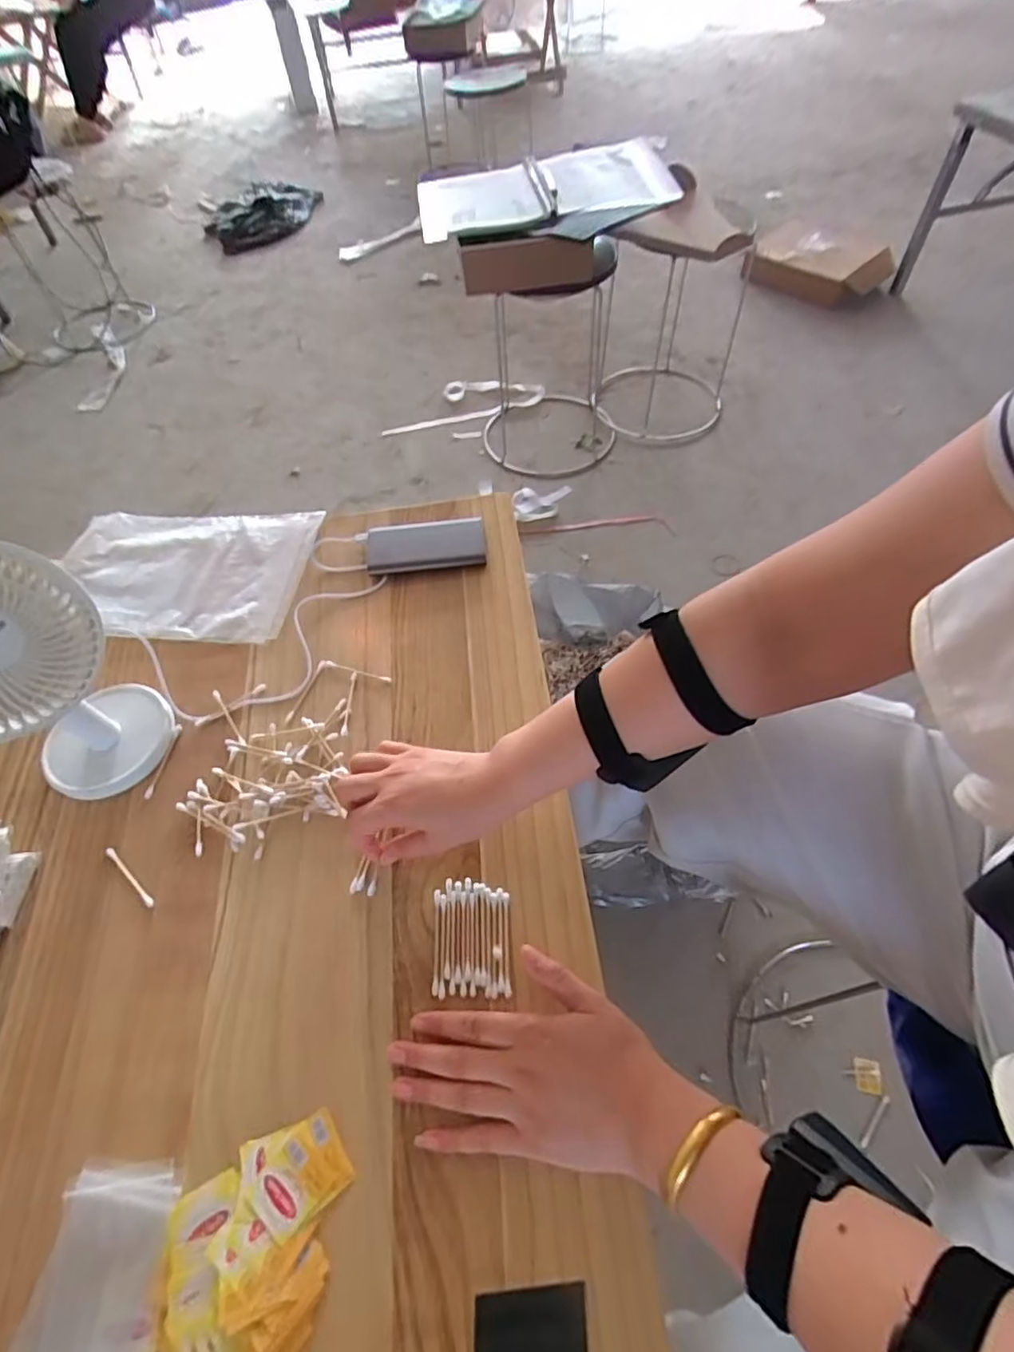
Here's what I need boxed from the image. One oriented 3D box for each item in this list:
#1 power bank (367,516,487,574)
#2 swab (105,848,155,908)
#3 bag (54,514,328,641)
[{"bbox_3d":[-0.092,-0.150,0.681,0.133,0.017,0.077,-4,55,2],"label":"power bank"},{"bbox_3d":[-0.313,0.166,0.495,0.072,0.004,0.007,35,64,22],"label":"swab"},{"bbox_3d":[-0.374,-0.121,0.691,0.281,0.016,0.195,1,56,6],"label":"bag"}]

